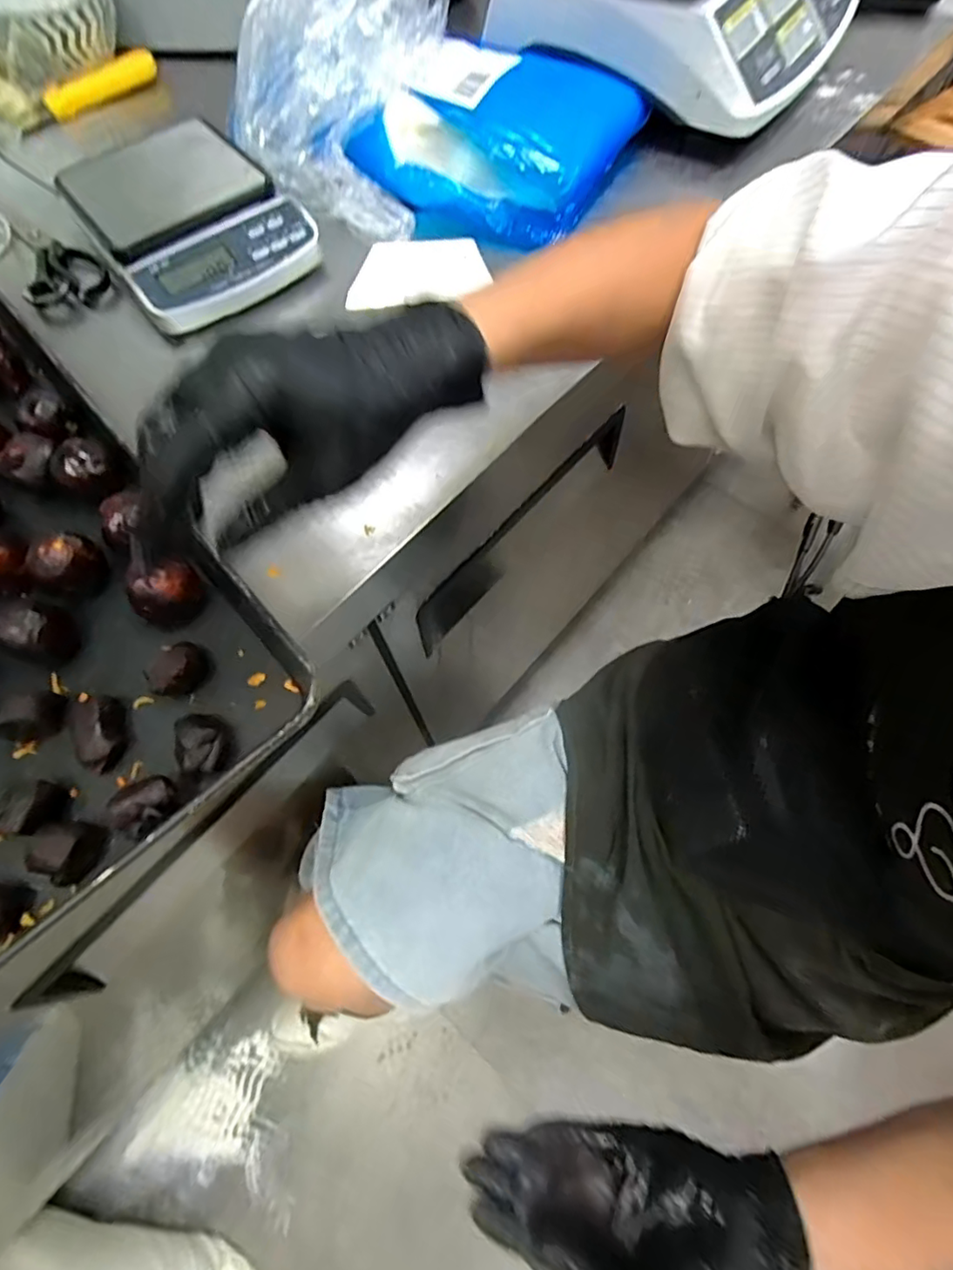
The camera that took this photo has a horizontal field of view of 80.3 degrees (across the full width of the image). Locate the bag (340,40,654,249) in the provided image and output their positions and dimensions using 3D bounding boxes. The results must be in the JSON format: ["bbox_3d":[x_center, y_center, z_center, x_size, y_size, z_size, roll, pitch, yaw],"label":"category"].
[{"bbox_3d":[0.026,-0.463,0.520,0.195,0.065,0.210,27,70,15],"label":"bag"}]

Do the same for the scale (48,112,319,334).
[{"bbox_3d":[-0.249,-0.361,0.490,0.155,0.053,0.201,-37,69,-13],"label":"scale"}]

